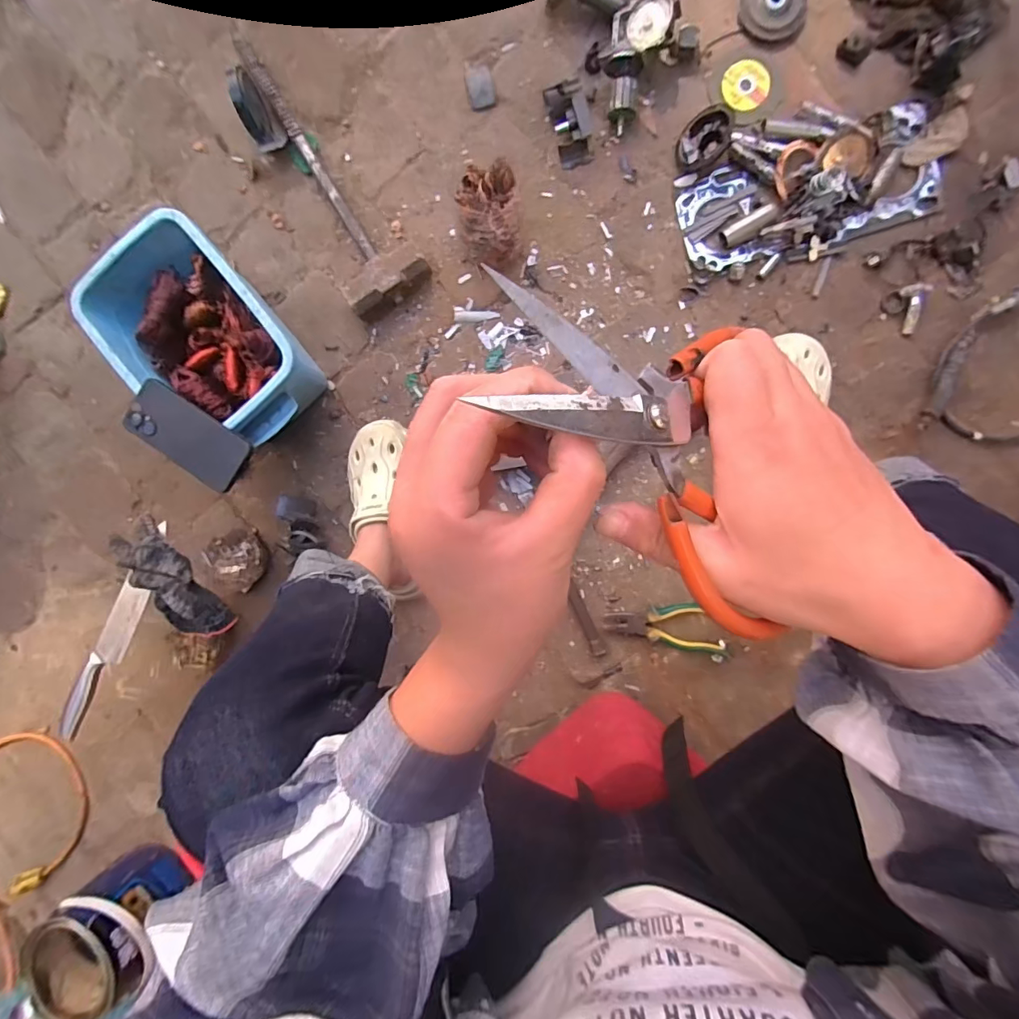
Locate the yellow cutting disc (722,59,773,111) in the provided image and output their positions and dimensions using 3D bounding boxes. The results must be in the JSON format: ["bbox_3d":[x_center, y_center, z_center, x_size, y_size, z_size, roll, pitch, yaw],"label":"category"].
[{"bbox_3d":[0.317,-0.571,0.640,0.061,0.006,0.055,-9,104,10],"label":"yellow cutting disc"}]

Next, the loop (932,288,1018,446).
[{"bbox_3d":[0.680,-0.183,0.634,0.196,0.026,0.211,3,103,12],"label":"loop"}]

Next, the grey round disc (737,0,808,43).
[{"bbox_3d":[0.360,-0.692,0.653,0.084,0.016,0.088,2,97,15],"label":"grey round disc"}]

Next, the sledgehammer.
[{"bbox_3d":[-0.274,-0.480,0.678,0.122,0.061,0.422,-33,91,6],"label":"sledgehammer"}]

